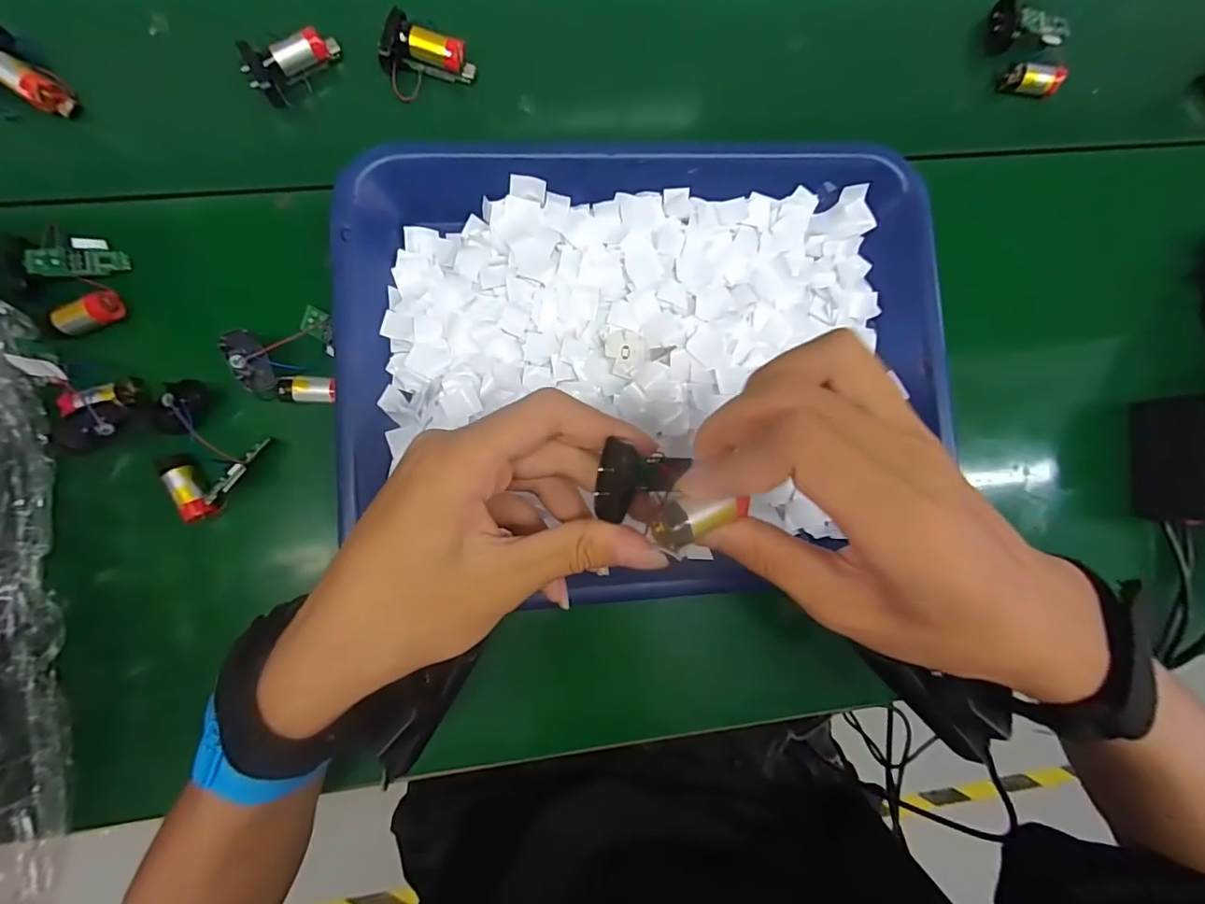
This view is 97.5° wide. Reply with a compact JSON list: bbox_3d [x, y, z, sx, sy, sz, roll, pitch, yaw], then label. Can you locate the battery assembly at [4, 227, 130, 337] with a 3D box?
[{"bbox_3d":[-0.285,-0.092,0.282,0.047,0.018,0.056,-8,85,-7],"label":"battery assembly"}]

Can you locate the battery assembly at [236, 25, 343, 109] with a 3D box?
[{"bbox_3d":[-0.181,-0.228,0.309,0.052,0.030,0.025,-44,90,-9],"label":"battery assembly"}]

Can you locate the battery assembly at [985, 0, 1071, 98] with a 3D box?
[{"bbox_3d":[0.282,-0.269,0.352,0.052,0.020,0.050,13,82,-4],"label":"battery assembly"}]

